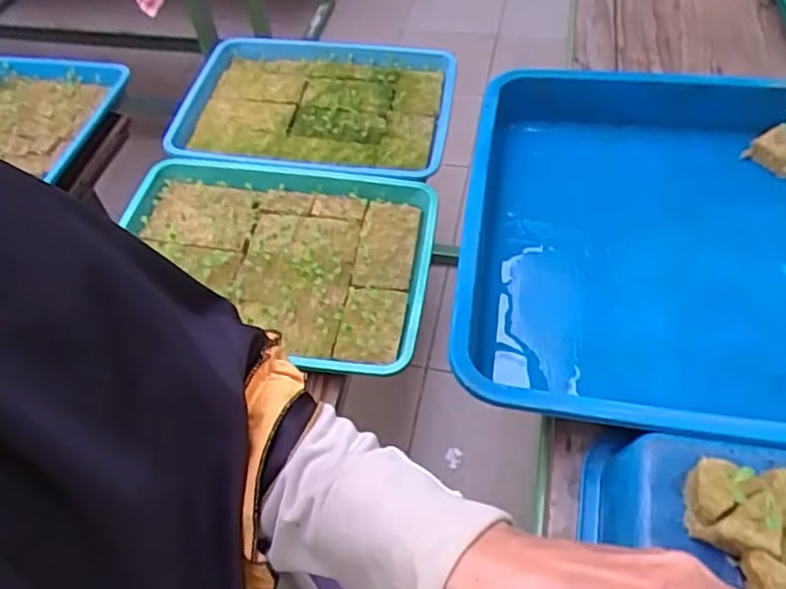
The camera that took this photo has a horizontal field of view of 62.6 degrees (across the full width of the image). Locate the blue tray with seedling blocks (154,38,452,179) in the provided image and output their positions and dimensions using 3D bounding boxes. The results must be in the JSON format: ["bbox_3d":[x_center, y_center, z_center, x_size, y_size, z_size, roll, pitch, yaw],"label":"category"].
[{"bbox_3d":[-0.138,-0.312,1.071,0.457,0.049,0.339,5,53,9],"label":"blue tray with seedling blocks"}]

